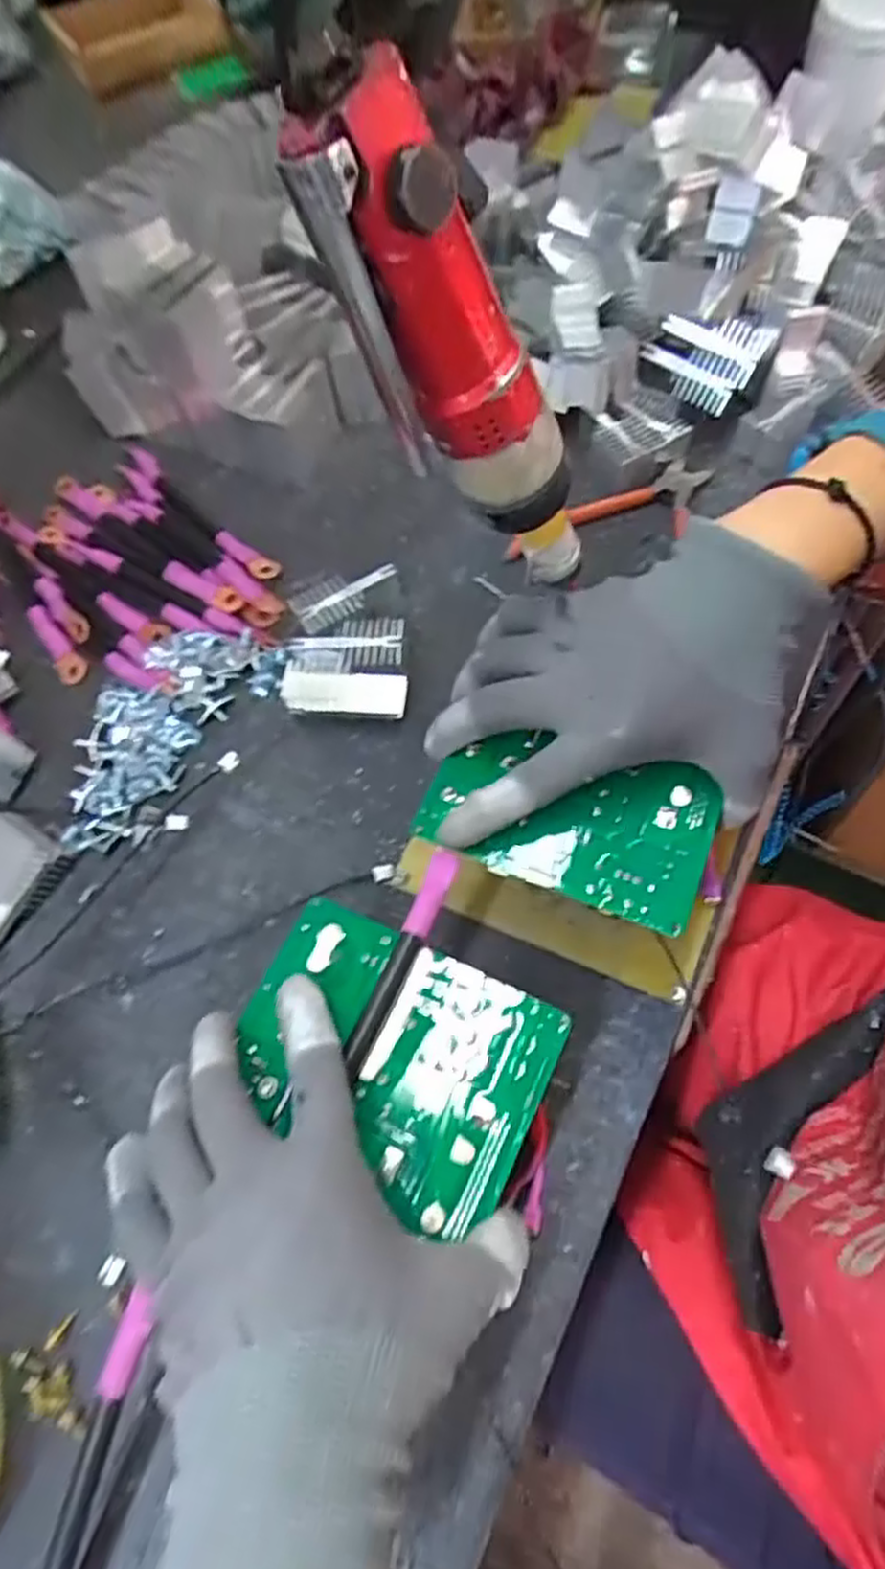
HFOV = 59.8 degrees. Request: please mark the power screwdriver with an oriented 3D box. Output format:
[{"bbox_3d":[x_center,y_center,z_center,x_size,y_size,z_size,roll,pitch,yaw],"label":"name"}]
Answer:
[{"bbox_3d":[0.008,-0.129,0.257,0.043,0.174,0.032,-3,61,29],"label":"power screwdriver"}]

